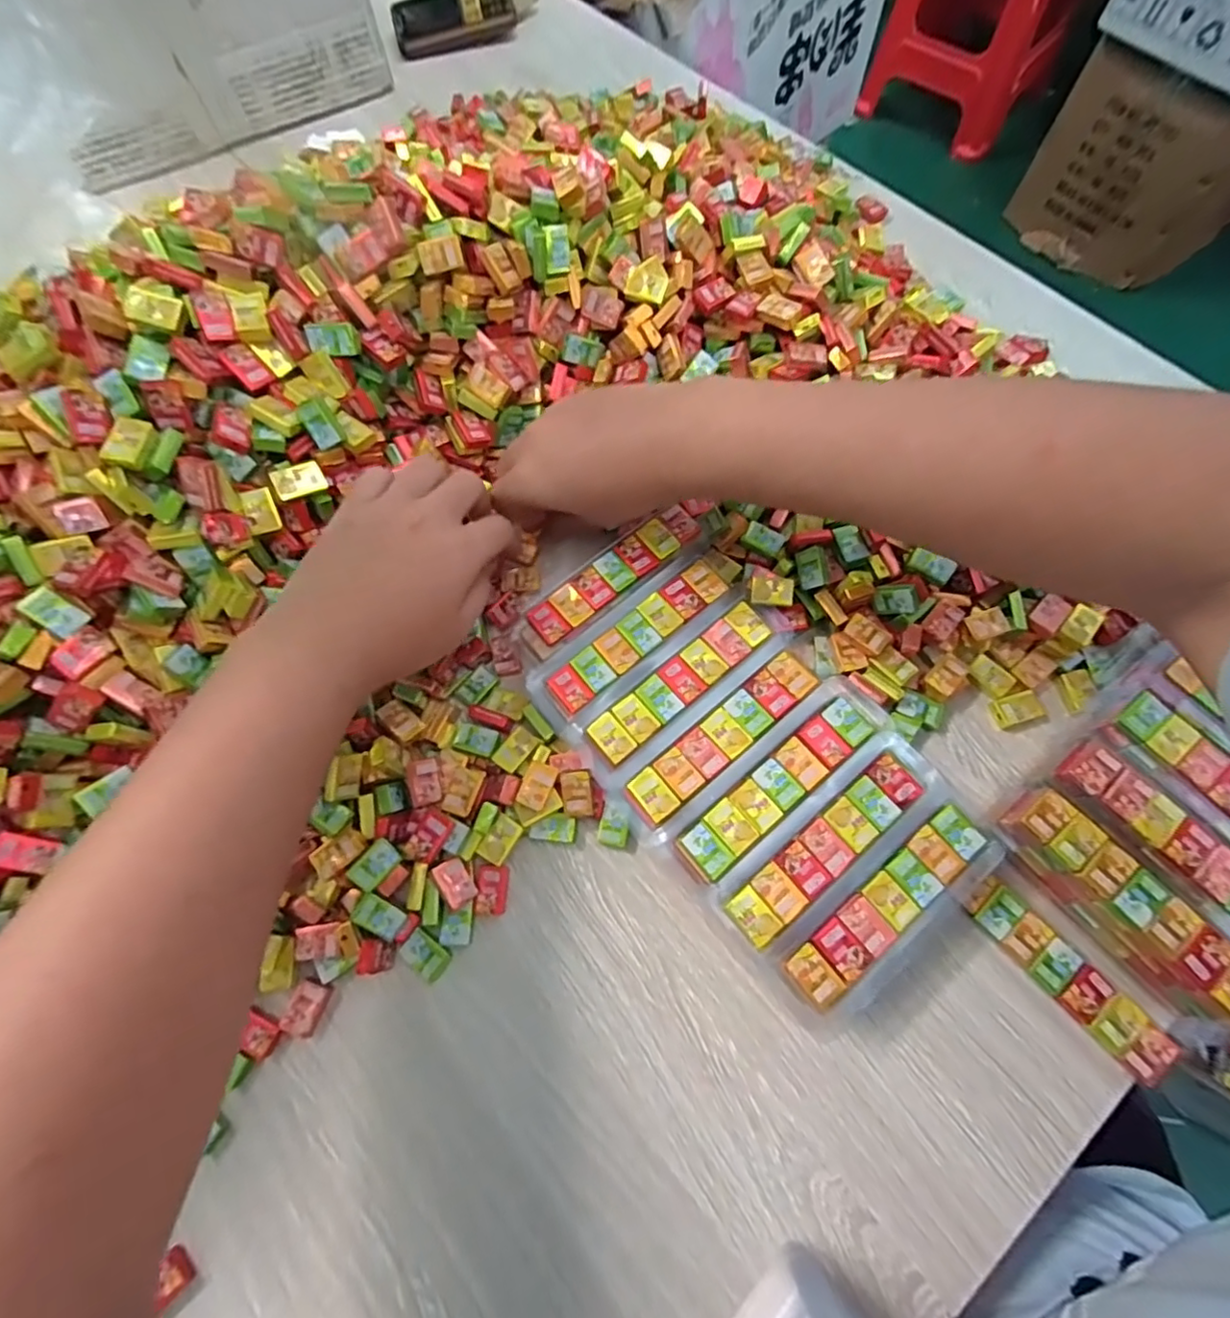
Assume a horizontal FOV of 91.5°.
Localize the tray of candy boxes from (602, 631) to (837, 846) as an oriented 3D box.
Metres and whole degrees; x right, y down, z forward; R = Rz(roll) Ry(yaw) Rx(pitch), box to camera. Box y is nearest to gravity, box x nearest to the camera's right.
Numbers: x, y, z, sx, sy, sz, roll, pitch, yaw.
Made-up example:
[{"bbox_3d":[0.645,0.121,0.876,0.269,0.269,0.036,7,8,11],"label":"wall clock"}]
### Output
[{"bbox_3d":[0.062,0.045,0.346,0.137,0.040,0.043,-35,74,-11],"label":"tray of candy boxes"}]

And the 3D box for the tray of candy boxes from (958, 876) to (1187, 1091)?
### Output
[{"bbox_3d":[0.234,0.163,0.310,0.027,0.009,0.107,-40,75,-12],"label":"tray of candy boxes"}]

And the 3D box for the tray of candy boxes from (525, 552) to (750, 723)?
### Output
[{"bbox_3d":[0.021,-0.015,0.366,0.152,0.031,0.041,-39,74,-12],"label":"tray of candy boxes"}]

